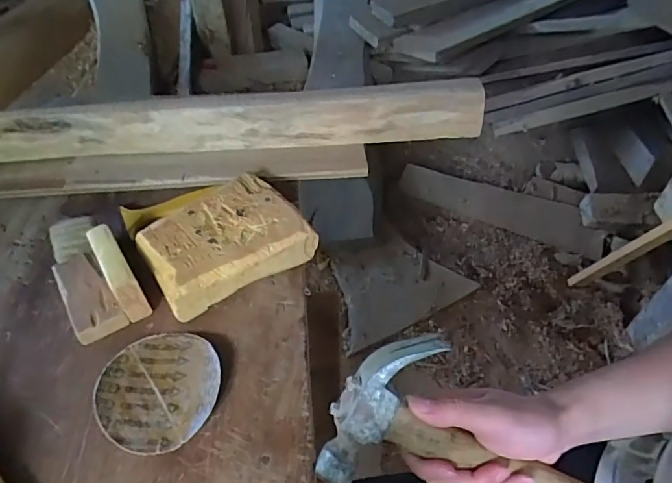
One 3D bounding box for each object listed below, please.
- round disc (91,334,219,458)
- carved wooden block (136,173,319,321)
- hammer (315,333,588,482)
[{"bbox_3d":[-0.132,0.108,0.357,0.086,0.012,0.089,0,50,0],"label":"round disc"},{"bbox_3d":[-0.100,-0.001,0.429,0.130,0.036,0.095,-28,56,-22],"label":"carved wooden block"},{"bbox_3d":[0.131,0.146,0.347,0.271,0.113,0.024,18,9,-10],"label":"hammer"}]

